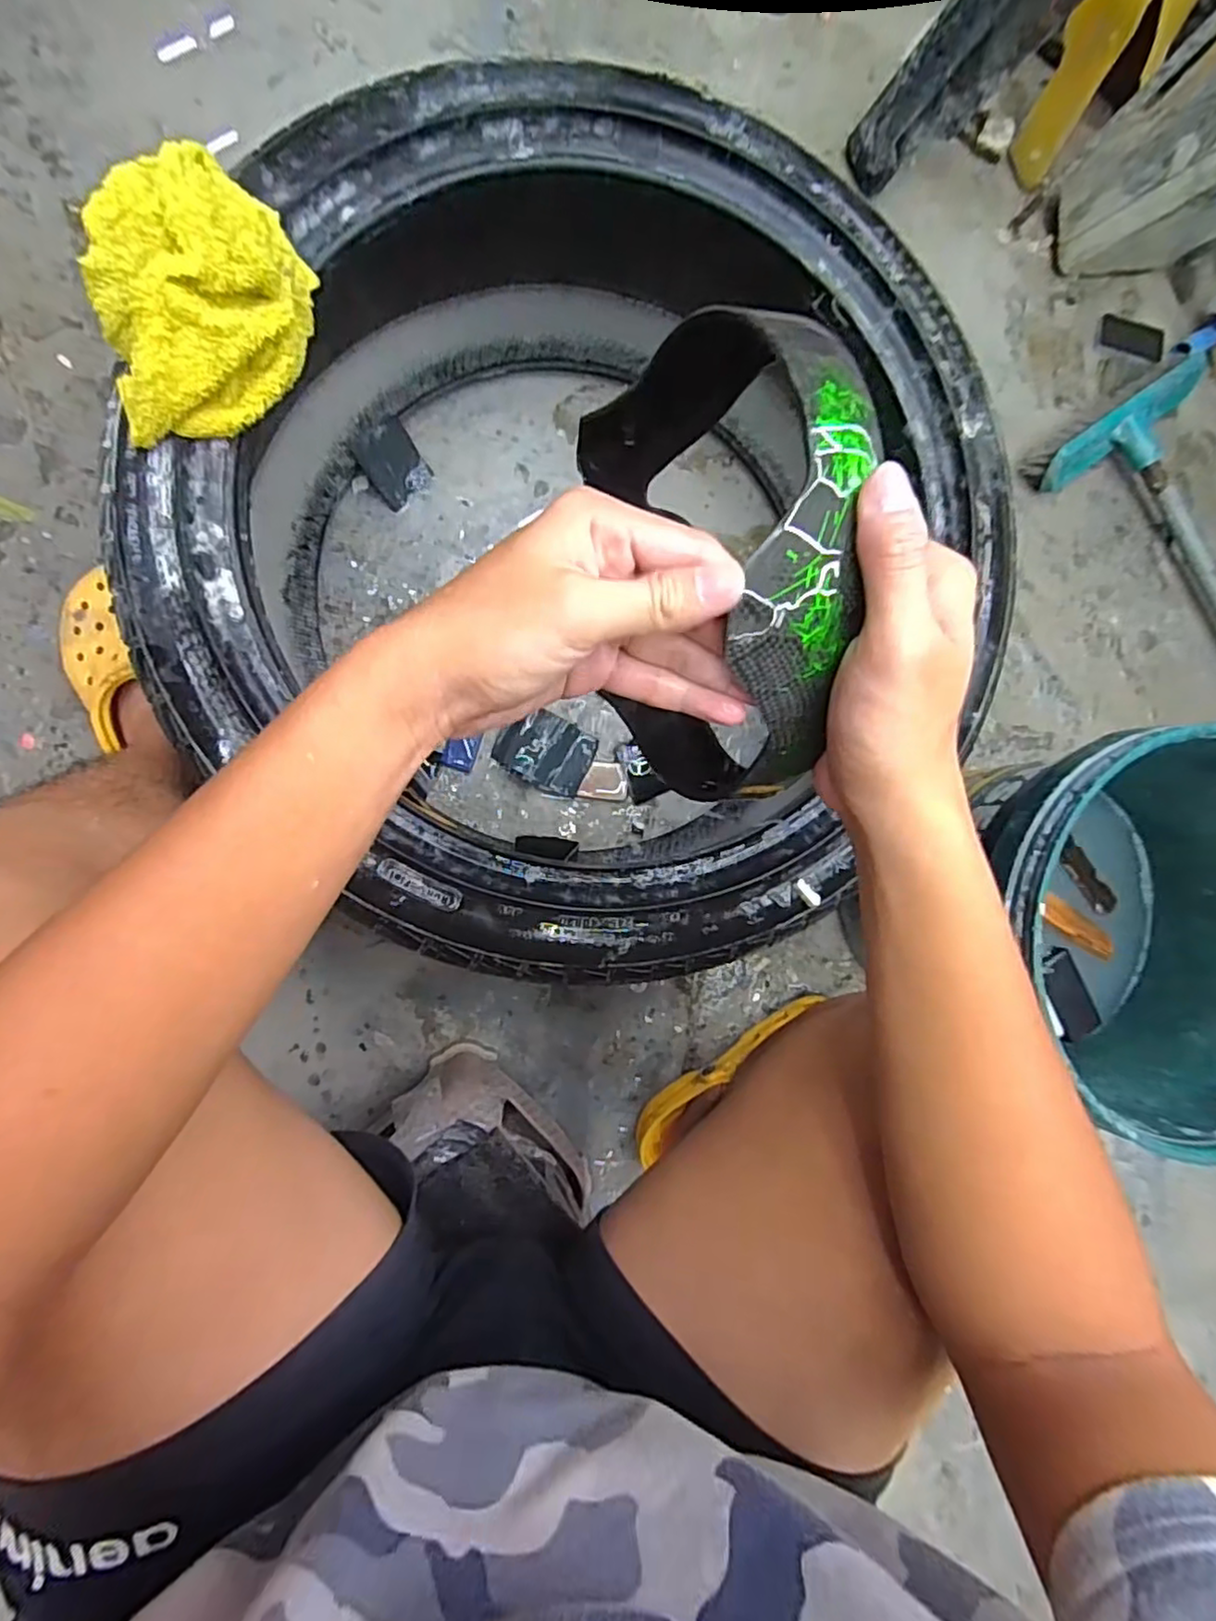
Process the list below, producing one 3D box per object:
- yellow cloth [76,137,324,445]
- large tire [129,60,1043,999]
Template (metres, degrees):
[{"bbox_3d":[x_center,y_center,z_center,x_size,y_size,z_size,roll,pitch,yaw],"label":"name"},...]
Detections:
[{"bbox_3d":[-0.250,-0.305,0.397,0.104,0.081,0.162,7,88,-9],"label":"yellow cloth"},{"bbox_3d":[-0.038,-0.228,0.588,0.606,0.256,0.645,0,89,-9],"label":"large tire"}]

